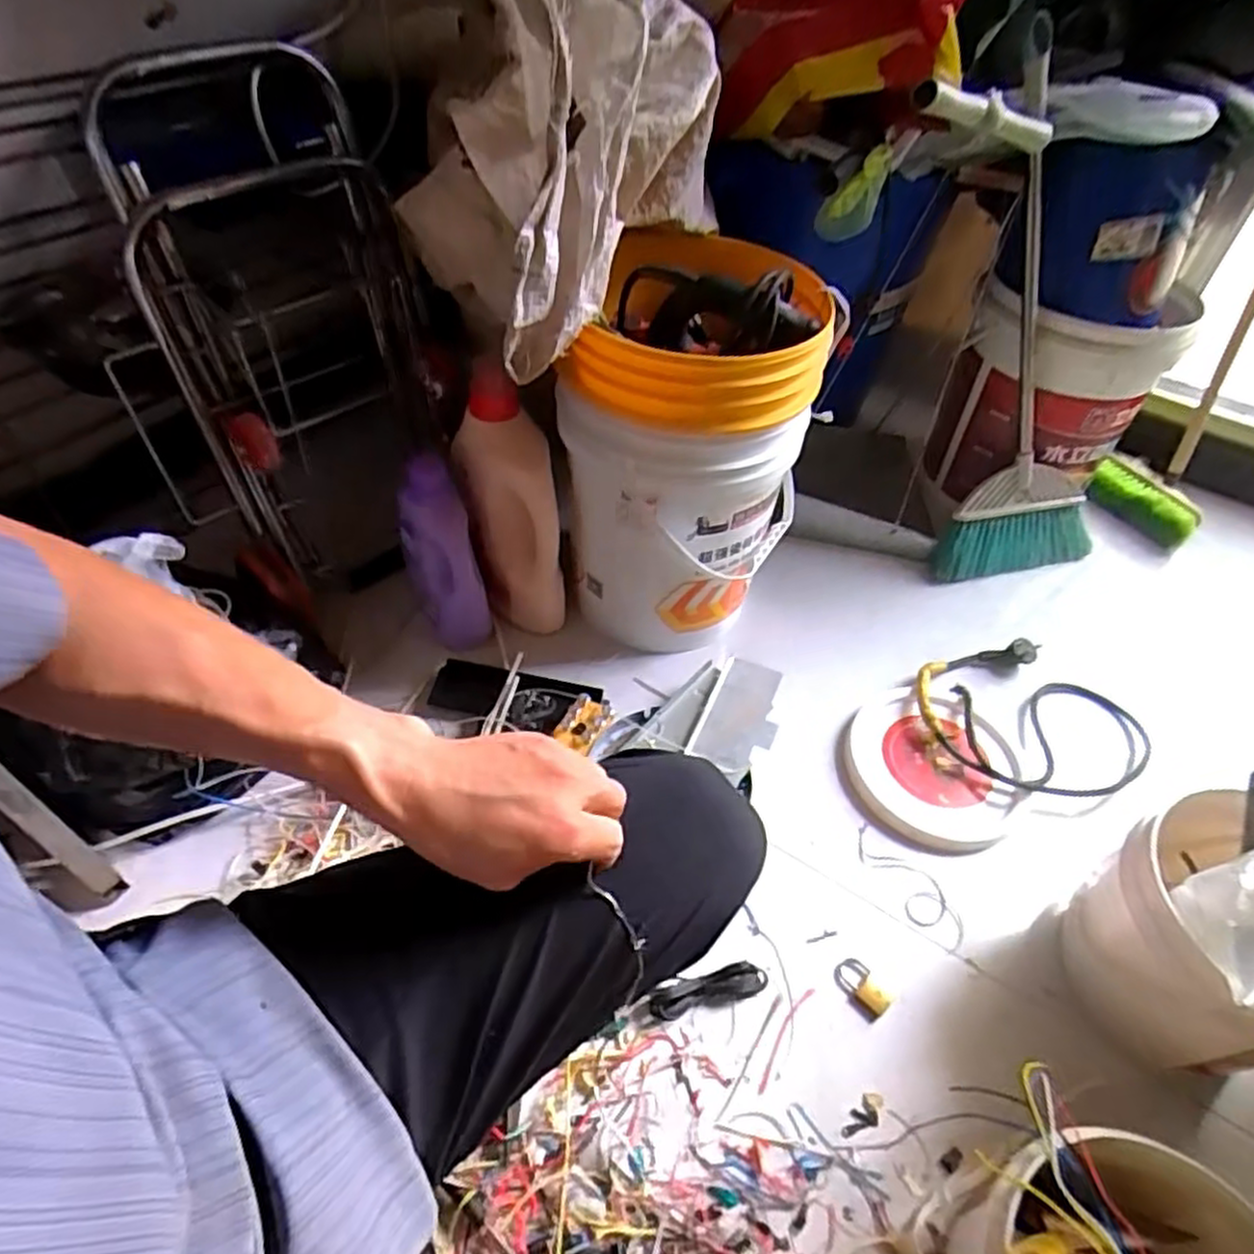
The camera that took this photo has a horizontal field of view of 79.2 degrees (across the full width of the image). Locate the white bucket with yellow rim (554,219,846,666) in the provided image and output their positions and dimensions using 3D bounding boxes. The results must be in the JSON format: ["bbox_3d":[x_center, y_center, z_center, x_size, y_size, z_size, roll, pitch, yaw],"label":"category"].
[{"bbox_3d":[0.077,-0.202,0.966,0.259,0.464,0.267,2,47,-2],"label":"white bucket with yellow rim"}]

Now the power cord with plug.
[{"bbox_3d":[0.546,0.119,1.008,0.306,0.049,0.250,24,51,18],"label":"power cord with plug"}]

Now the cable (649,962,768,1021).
[{"bbox_3d":[0.084,0.371,0.773,0.121,0.016,0.032,-9,49,-12],"label":"cable"}]

